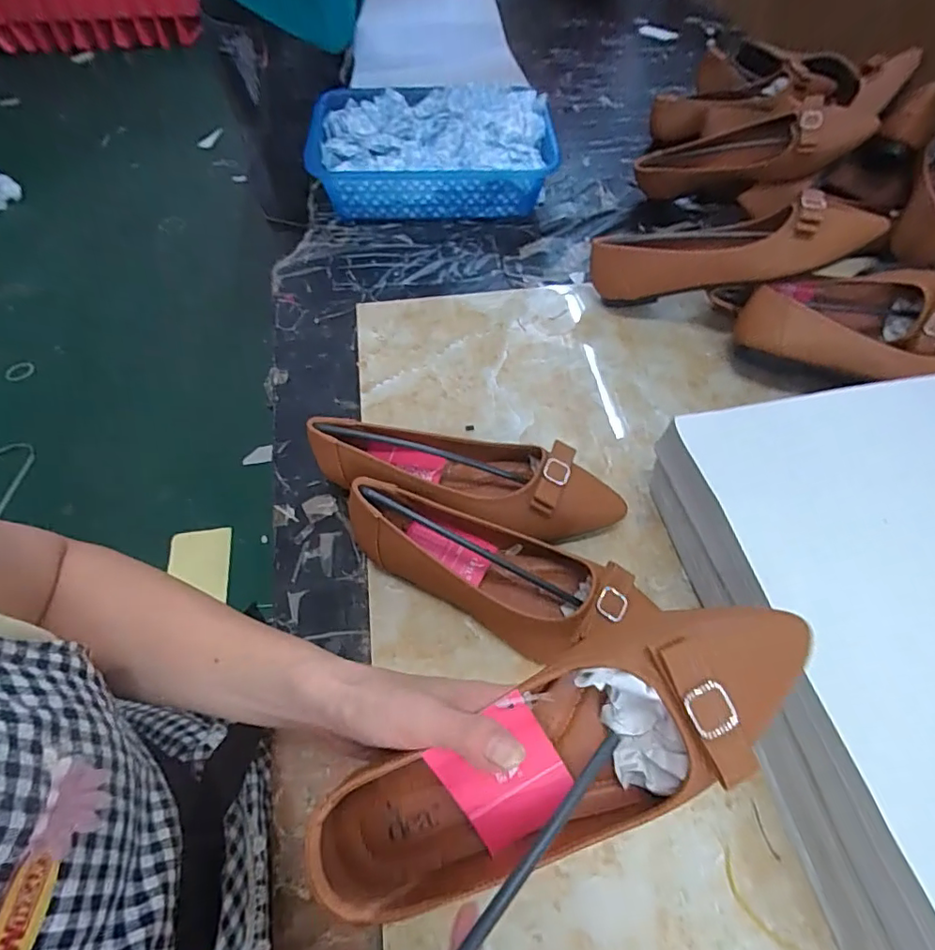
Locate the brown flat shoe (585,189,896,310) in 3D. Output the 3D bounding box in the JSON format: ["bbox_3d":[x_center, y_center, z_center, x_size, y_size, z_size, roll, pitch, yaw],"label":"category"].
[{"bbox_3d":[0.264,-0.235,0.553,0.268,0.067,0.068,-1,51,25],"label":"brown flat shoe"}]

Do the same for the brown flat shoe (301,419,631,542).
[{"bbox_3d":[0.001,0.000,0.462,0.254,0.065,0.071,13,58,9],"label":"brown flat shoe"}]

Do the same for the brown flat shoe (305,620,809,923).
[{"bbox_3d":[0.042,0.138,0.258,0.254,0.074,0.078,-30,59,7],"label":"brown flat shoe"}]

